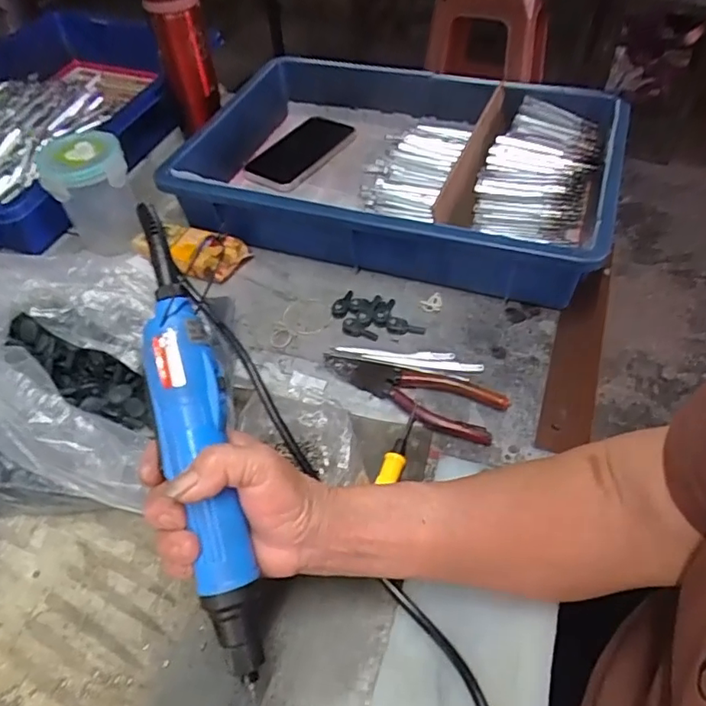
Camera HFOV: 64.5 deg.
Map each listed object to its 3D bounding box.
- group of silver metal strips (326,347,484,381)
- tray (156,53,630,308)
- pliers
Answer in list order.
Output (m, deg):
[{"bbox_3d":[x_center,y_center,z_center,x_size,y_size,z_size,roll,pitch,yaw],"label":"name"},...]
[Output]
[{"bbox_3d":[0.045,0.005,0.491,0.131,0.006,0.024,11,50,13],"label":"group of silver metal strips"},{"bbox_3d":[0.037,-0.206,0.623,0.465,0.099,0.287,14,51,16],"label":"tray"},{"bbox_3d":[0.047,0.027,0.462,0.151,0.007,0.050,23,54,22],"label":"pliers"}]

